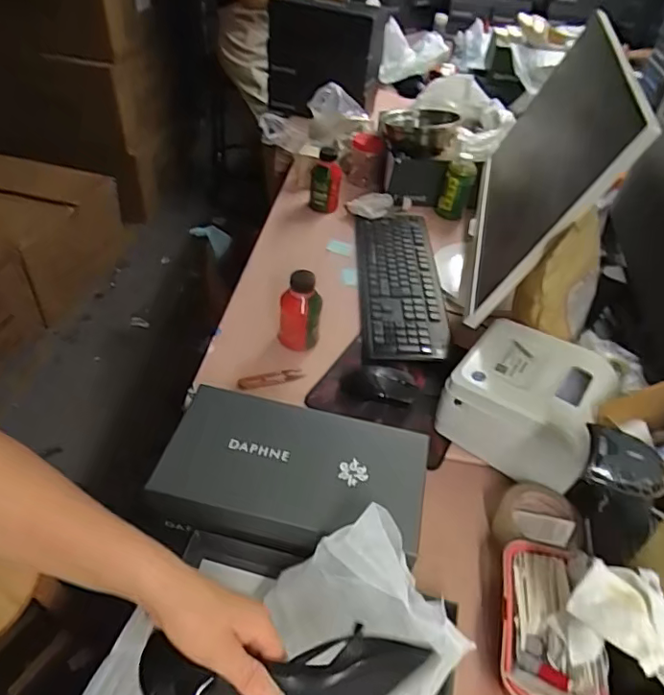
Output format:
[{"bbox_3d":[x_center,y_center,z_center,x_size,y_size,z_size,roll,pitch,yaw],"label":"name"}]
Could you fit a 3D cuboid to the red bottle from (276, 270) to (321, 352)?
[{"bbox_3d":[-0.050,-0.051,0.848,0.066,0.130,0.051,2,44,-5],"label":"red bottle"}]

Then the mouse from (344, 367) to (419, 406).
[{"bbox_3d":[0.077,0.060,0.826,0.116,0.037,0.066,2,44,-5],"label":"mouse"}]

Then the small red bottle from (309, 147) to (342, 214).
[{"bbox_3d":[-0.014,-0.360,1.167,0.064,0.121,0.070,4,43,-3],"label":"small red bottle"}]

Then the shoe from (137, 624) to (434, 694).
[{"bbox_3d":[-0.031,0.269,0.413,0.224,0.063,0.085,3,43,-12],"label":"shoe"}]

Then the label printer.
[{"bbox_3d":[0.271,0.077,0.745,0.185,0.122,0.165,32,49,25],"label":"label printer"}]

